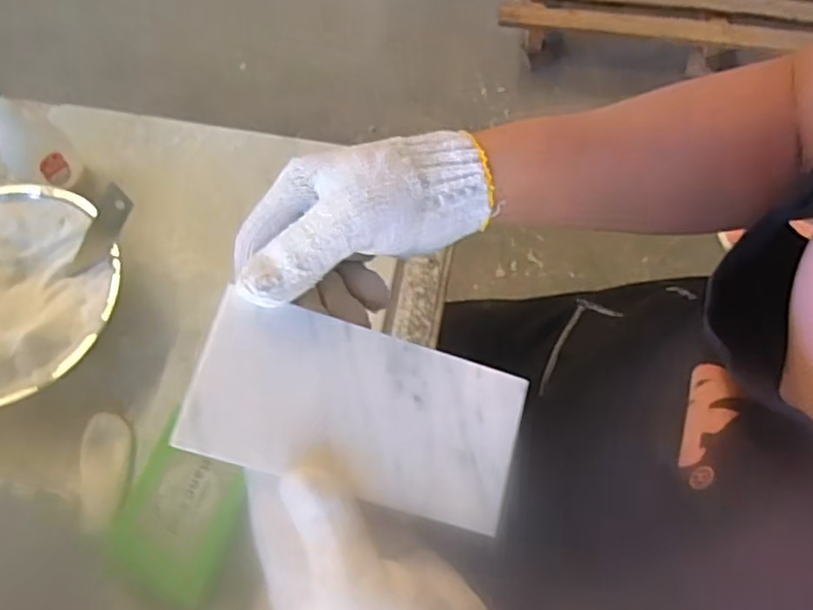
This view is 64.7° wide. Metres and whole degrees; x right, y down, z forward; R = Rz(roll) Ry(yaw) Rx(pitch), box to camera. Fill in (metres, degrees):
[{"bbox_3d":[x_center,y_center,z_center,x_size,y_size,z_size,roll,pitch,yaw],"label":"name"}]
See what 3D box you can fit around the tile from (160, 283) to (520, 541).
[{"bbox_3d":[-0.020,0.049,0.298,0.151,0.004,0.074,19,75,-11],"label":"tile"}]

